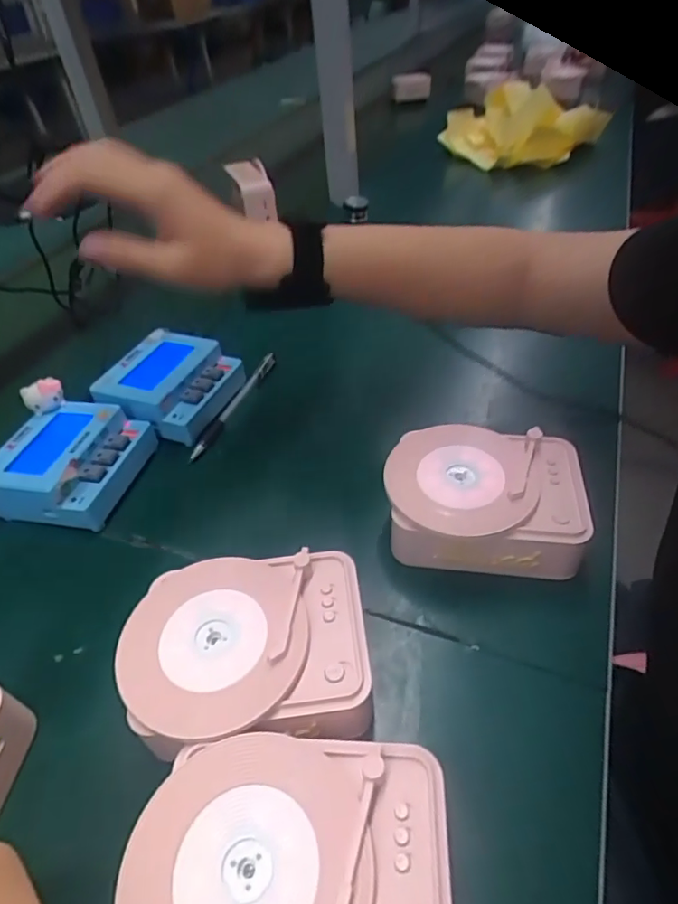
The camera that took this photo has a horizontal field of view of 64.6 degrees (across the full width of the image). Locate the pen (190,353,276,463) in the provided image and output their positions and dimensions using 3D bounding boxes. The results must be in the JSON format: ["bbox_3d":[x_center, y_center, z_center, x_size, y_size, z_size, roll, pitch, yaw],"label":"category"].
[{"bbox_3d":[-0.096,-0.046,0.514,0.013,0.016,0.155,13,47,18],"label":"pen"}]

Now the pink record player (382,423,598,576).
[{"bbox_3d":[0.100,0.035,0.378,0.131,0.053,0.104,2,44,8],"label":"pink record player"}]

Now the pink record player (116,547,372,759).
[{"bbox_3d":[-0.050,0.116,0.307,0.128,0.052,0.102,-9,44,-3],"label":"pink record player"}]

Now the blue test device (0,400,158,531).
[{"bbox_3d":[-0.217,0.010,0.440,0.103,0.051,0.101,6,45,12],"label":"blue test device"}]

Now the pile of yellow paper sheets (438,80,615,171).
[{"bbox_3d":[0.325,-0.586,0.978,0.254,0.119,0.165,32,55,32],"label":"pile of yellow paper sheets"}]

